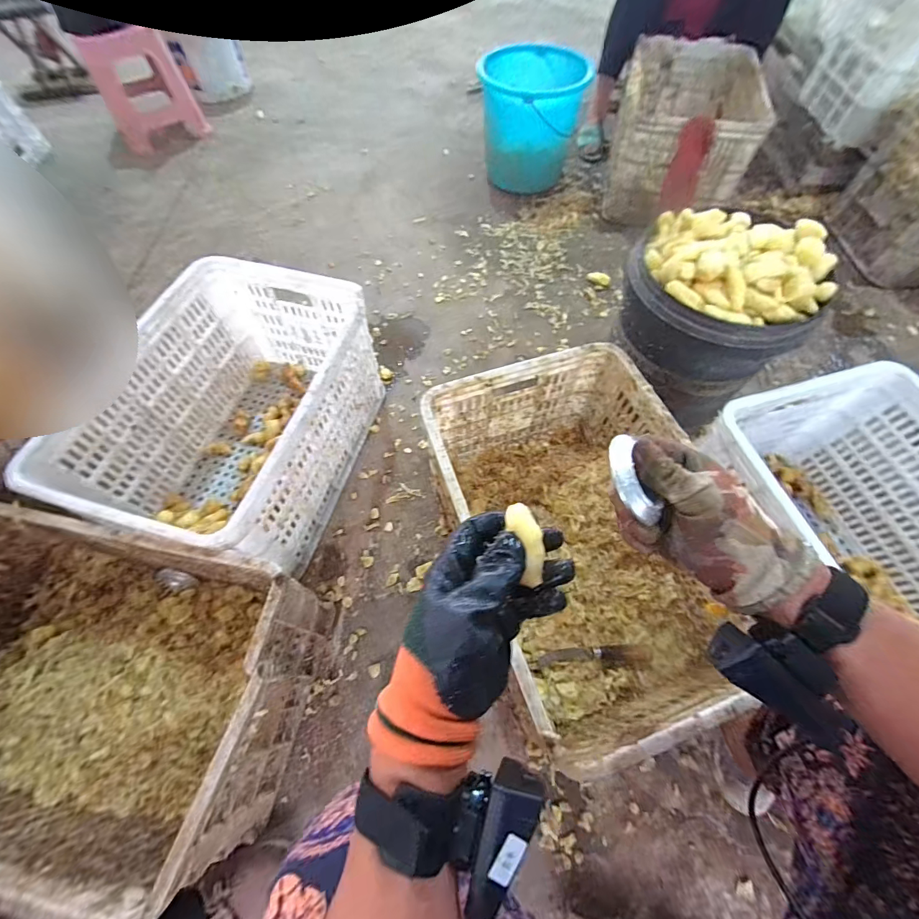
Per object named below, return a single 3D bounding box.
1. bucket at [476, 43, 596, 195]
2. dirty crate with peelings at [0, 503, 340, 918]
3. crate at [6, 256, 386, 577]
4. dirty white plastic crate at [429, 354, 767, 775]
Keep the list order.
[{"bbox_3d":[0.214,-1.020,1.255,0.307,0.284,0.293,0,60,0],"label":"bucket"},{"bbox_3d":[-0.493,0.308,0.577,0.515,0.272,0.350,7,60,4],"label":"dirty crate with peelings"},{"bbox_3d":[-0.406,-0.075,0.782,0.360,0.278,0.527,13,60,7],"label":"crate"},{"bbox_3d":[0.181,0.128,0.661,0.341,0.283,0.519,-16,61,-9],"label":"dirty white plastic crate"}]

